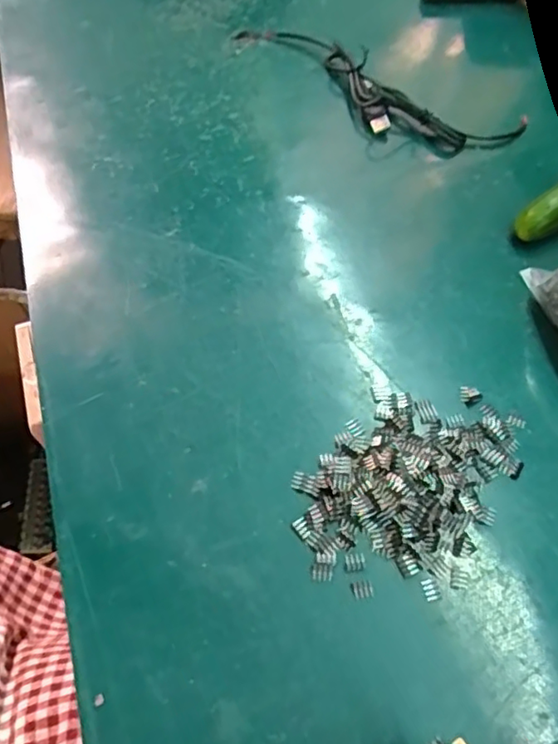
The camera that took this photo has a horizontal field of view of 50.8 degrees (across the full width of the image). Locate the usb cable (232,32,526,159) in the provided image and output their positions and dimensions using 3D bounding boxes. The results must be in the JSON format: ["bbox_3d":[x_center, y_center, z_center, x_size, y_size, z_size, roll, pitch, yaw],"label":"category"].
[{"bbox_3d":[0.069,-0.229,0.463,0.241,0.022,0.076,31,63,14],"label":"usb cable"}]

